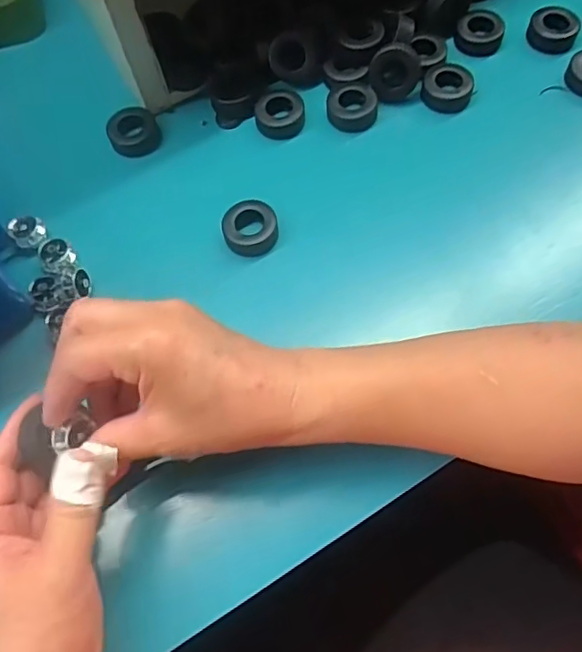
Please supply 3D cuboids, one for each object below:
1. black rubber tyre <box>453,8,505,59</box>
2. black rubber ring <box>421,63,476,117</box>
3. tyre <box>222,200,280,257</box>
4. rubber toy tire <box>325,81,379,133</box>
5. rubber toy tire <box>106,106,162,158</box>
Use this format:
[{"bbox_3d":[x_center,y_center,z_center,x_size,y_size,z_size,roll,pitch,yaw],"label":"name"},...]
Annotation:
[{"bbox_3d":[0.155,-0.239,0.486,0.036,0.014,0.037,0,68,1],"label":"black rubber tyre"},{"bbox_3d":[0.121,-0.184,0.459,0.038,0.016,0.035,0,68,1],"label":"black rubber ring"},{"bbox_3d":[-0.028,-0.067,0.412,0.037,0.017,0.036,0,68,1],"label":"tyre"},{"bbox_3d":[0.046,-0.168,0.454,0.038,0.011,0.039,0,68,1],"label":"rubber toy tire"},{"bbox_3d":[-0.121,-0.150,0.460,0.039,0.019,0.031,-14,68,-4],"label":"rubber toy tire"}]

